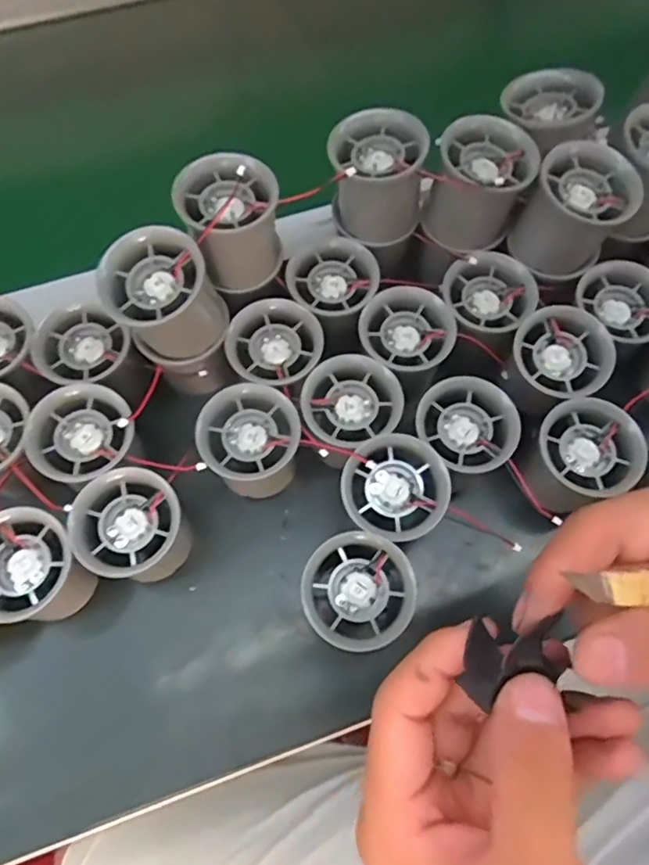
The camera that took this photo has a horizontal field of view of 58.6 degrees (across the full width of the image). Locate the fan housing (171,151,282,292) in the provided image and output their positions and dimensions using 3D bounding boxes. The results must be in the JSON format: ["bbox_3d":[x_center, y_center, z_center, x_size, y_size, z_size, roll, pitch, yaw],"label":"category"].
[{"bbox_3d":[-0.052,-0.119,0.335,0.054,0.070,0.045,-21,69,-8],"label":"fan housing"}]

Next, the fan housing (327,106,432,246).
[{"bbox_3d":[0.031,-0.149,0.347,0.054,0.064,0.050,0,68,1],"label":"fan housing"}]

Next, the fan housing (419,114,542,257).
[{"bbox_3d":[0.091,-0.145,0.346,0.053,0.056,0.058,27,71,11],"label":"fan housing"}]

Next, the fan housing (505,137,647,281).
[{"bbox_3d":[0.146,-0.129,0.339,0.056,0.055,0.053,27,71,11],"label":"fan housing"}]

